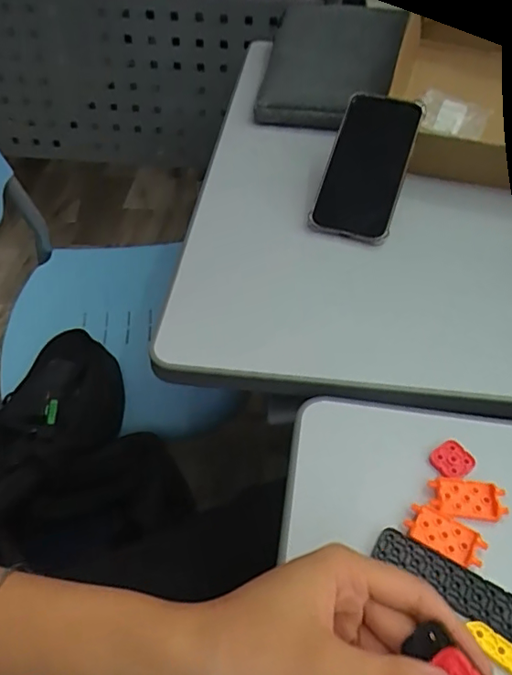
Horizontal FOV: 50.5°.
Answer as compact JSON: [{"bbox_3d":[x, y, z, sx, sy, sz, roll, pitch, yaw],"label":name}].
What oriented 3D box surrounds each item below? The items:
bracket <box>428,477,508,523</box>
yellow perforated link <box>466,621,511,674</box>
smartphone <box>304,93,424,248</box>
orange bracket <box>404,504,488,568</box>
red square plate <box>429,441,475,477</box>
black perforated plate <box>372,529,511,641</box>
[{"bbox_3d":[0.140,0.108,0.362,0.048,0.007,0.027,2,49,1],"label":"bracket"},{"bbox_3d":[0.136,0.173,0.301,0.038,0.004,0.013,33,56,25],"label":"yellow perforated link"},{"bbox_3d":[0.118,-0.183,0.581,0.084,0.018,0.172,15,75,12],"label":"smartphone"},{"bbox_3d":[0.120,0.125,0.343,0.047,0.004,0.025,26,53,20],"label":"orange bracket"},{"bbox_3d":[0.138,0.086,0.382,0.026,0.006,0.023,-23,53,-20],"label":"red square plate"},{"bbox_3d":[0.141,0.159,0.314,0.147,0.004,0.027,25,53,20],"label":"black perforated plate"}]

